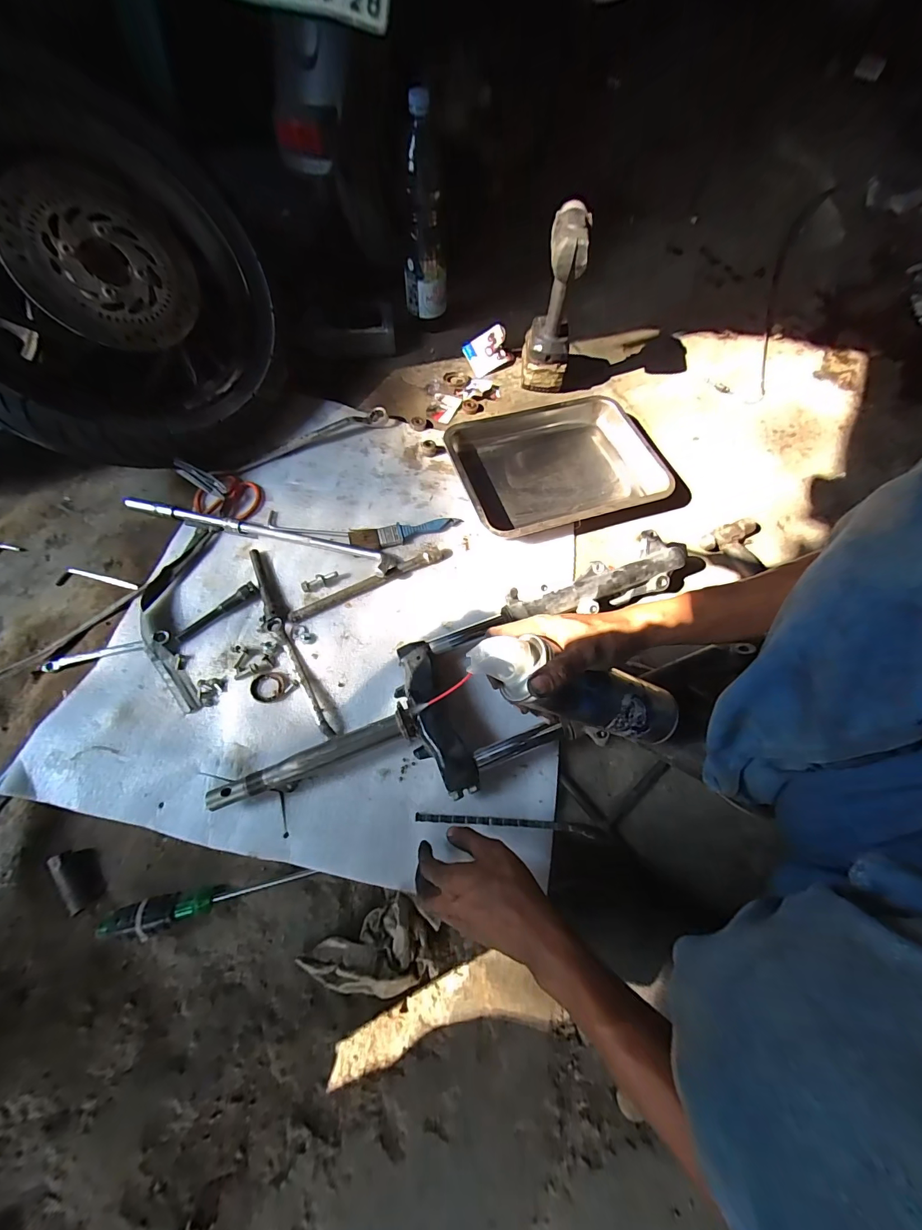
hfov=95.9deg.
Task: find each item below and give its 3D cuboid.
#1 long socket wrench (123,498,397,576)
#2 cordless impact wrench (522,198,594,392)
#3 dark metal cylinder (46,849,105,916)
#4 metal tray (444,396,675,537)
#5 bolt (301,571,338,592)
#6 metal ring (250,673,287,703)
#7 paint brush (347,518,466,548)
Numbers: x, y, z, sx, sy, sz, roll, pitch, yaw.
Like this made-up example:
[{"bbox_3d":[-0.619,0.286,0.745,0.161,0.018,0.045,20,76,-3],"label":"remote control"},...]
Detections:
[{"bbox_3d":[-0.320,-0.137,0.671,0.440,0.027,0.050,16,64,4],"label":"long socket wrench"},{"bbox_3d":[0.171,-0.545,0.755,0.090,0.270,0.121,13,64,2],"label":"cordless impact wrench"},{"bbox_3d":[-0.436,0.299,0.474,0.034,0.020,0.067,-34,71,-18],"label":"dark metal cylinder"},{"bbox_3d":[0.180,-0.266,0.749,0.371,0.053,0.254,-16,66,-11],"label":"metal tray"},{"bbox_3d":[-0.218,-0.053,0.643,0.056,0.016,0.017,-18,67,-12],"label":"bolt"},{"bbox_3d":[-0.271,0.101,0.585,0.046,0.005,0.042,1,64,-3],"label":"metal ring"},{"bbox_3d":[-0.091,-0.136,0.692,0.183,0.013,0.040,-8,65,-8],"label":"paint brush"}]

